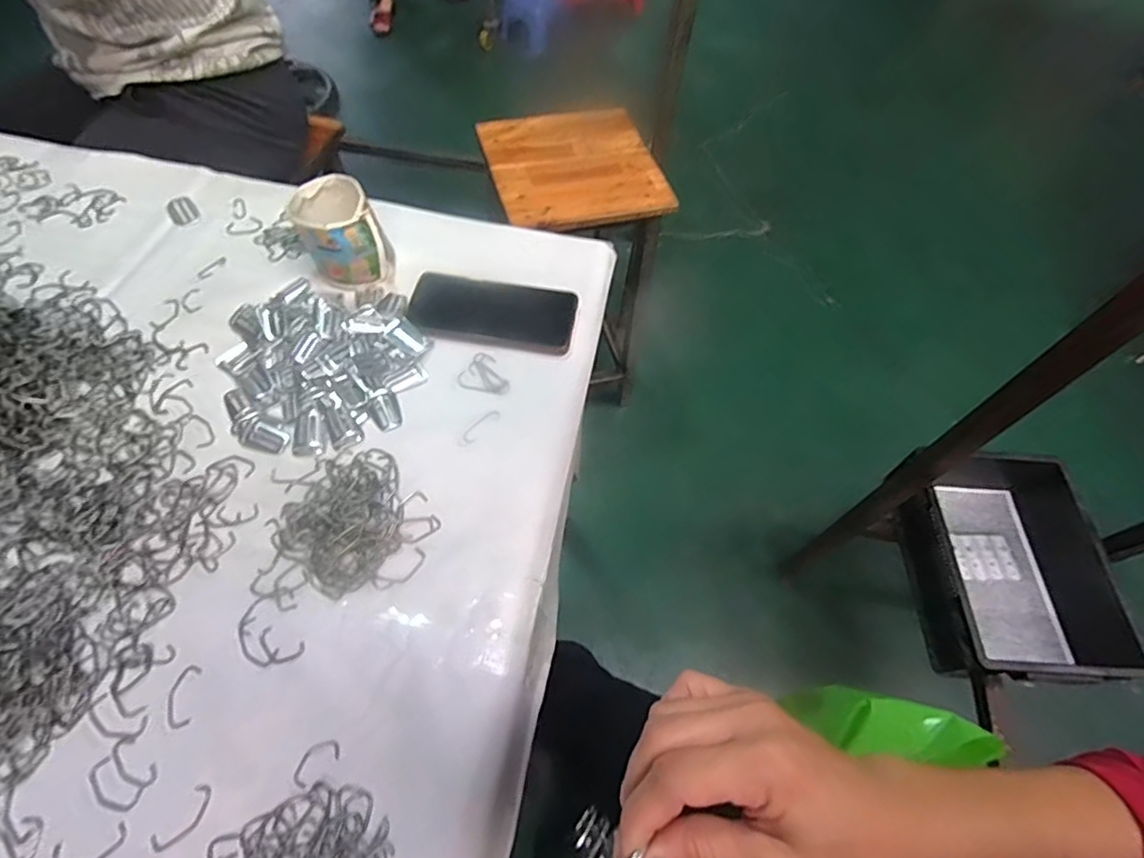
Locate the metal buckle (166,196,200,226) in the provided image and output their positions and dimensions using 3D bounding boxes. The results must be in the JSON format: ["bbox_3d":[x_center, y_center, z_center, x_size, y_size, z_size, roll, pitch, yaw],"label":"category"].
[{"bbox_3d":[-0.442,-0.249,0.634,0.028,0.004,0.046,-33,66,-21],"label":"metal buckle"}]

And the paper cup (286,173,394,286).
[{"bbox_3d":[-0.237,-0.203,0.577,0.084,0.070,0.099,-27,63,-18],"label":"paper cup"}]

